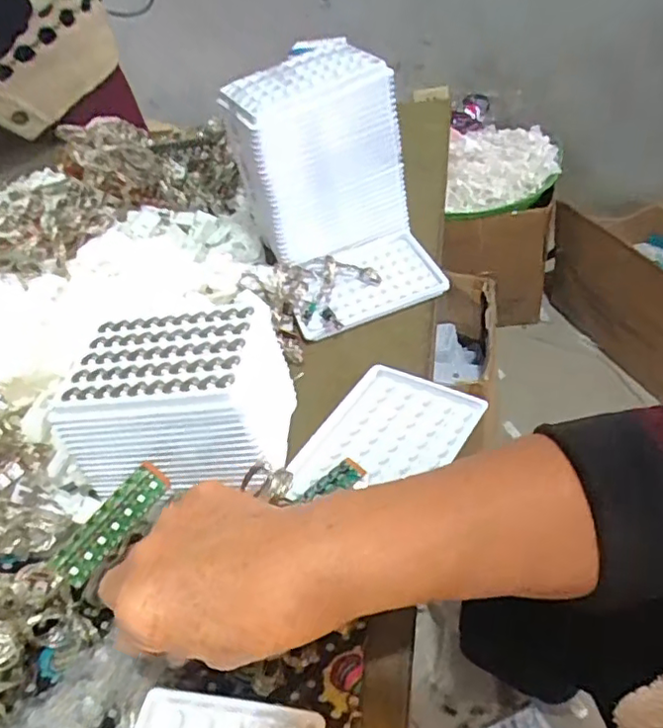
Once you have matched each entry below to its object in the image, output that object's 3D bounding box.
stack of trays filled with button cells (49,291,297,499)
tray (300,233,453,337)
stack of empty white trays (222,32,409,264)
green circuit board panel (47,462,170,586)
[{"bbox_3d":[-0.100,0.026,0.412,0.144,0.076,0.110,-9,47,7],"label":"stack of trays filled with button cells"},{"bbox_3d":[0.027,-0.076,0.539,0.130,0.011,0.095,-22,44,-8],"label":"tray"},{"bbox_3d":[-0.012,-0.185,0.558,0.136,0.153,0.095,-25,44,-11],"label":"stack of empty white trays"},{"bbox_3d":[-0.122,0.088,0.341,0.022,0.004,0.073,46,60,-11],"label":"green circuit board panel"}]

